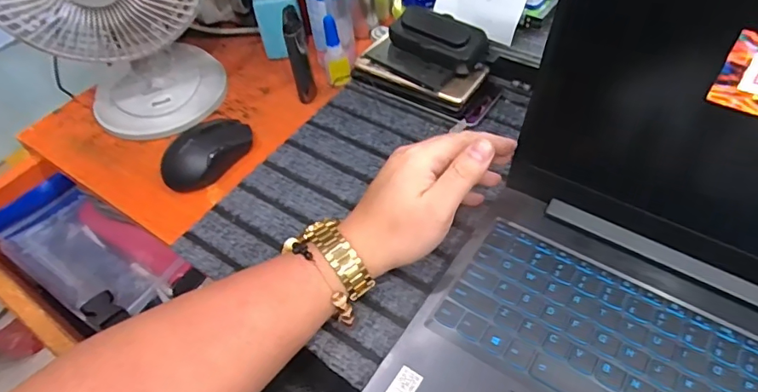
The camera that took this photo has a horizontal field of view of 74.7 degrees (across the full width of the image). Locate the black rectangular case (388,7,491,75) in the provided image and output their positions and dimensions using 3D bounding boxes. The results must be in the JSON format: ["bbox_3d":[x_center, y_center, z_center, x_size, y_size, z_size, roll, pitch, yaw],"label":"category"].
[{"bbox_3d":[0.064,-0.171,0.533,0.051,0.039,0.102,-37,56,-23],"label":"black rectangular case"}]

